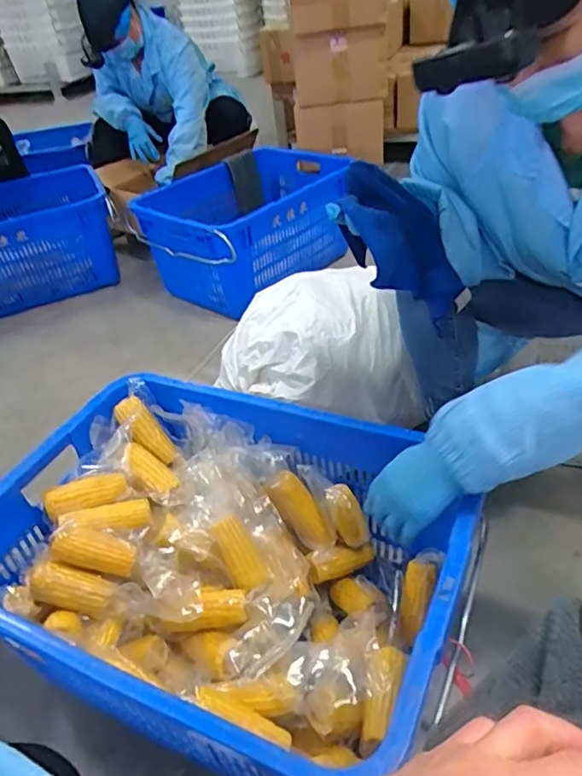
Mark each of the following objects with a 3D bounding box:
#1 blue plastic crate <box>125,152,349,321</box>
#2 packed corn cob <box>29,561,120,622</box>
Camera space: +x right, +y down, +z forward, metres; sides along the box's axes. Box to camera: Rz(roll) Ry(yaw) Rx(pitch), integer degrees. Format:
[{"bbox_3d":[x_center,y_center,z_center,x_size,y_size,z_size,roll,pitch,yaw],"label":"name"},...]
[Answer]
[{"bbox_3d":[-0.113,-0.488,1.736,0.630,0.280,0.463,-28,43,-24],"label":"blue plastic crate"},{"bbox_3d":[-0.280,0.259,0.726,0.109,0.039,0.041,21,40,-5],"label":"packed corn cob"}]

